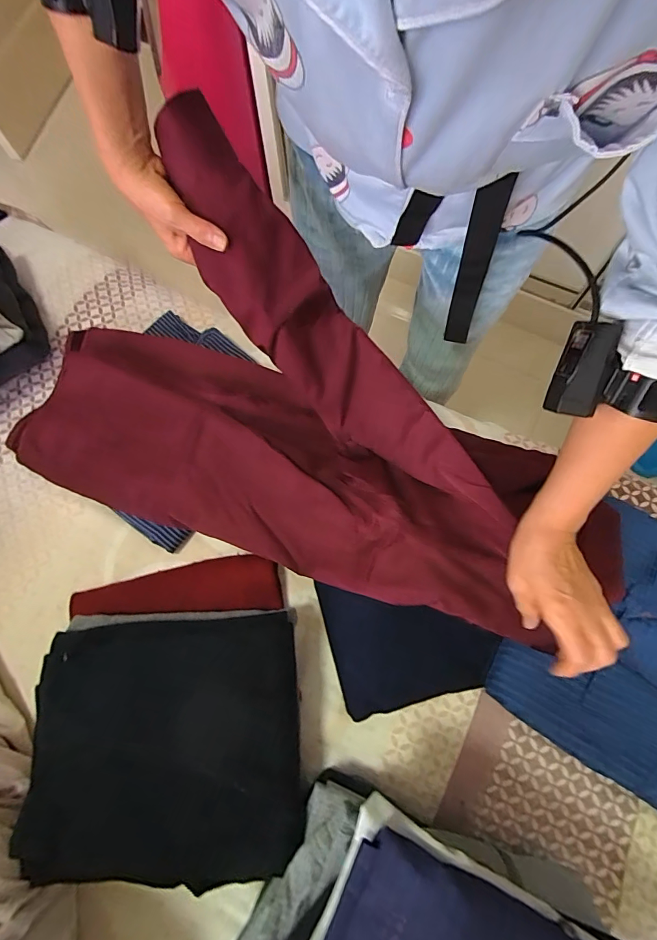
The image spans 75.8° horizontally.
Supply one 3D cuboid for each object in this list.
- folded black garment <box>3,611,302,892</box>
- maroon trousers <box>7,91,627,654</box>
[{"bbox_3d":[-0.157,0.276,0.420,0.249,0.049,0.237,-4,72,0],"label":"folded black garment"},{"bbox_3d":[-0.048,-0.093,0.465,0.654,0.249,0.349,18,74,7],"label":"maroon trousers"}]

